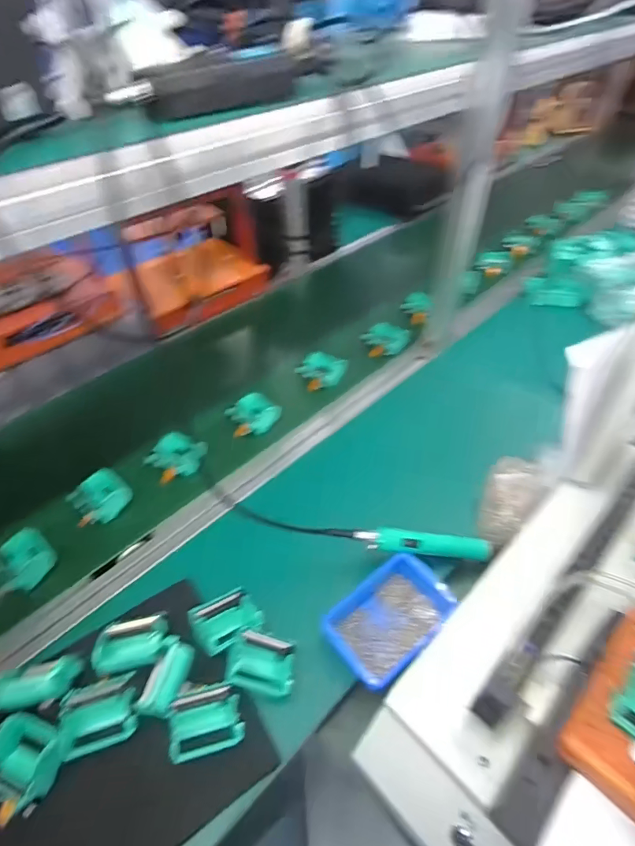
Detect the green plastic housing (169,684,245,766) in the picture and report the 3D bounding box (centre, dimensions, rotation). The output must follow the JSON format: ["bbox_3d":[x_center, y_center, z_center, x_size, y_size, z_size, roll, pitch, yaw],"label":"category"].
[{"bbox_3d":[-0.120,0.313,0.473,0.075,0.030,0.059,-6,50,-23],"label":"green plastic housing"}]

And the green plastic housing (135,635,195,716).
[{"bbox_3d":[-0.166,0.277,0.497,0.036,0.029,0.074,10,47,11],"label":"green plastic housing"}]

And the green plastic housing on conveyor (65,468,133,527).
[{"bbox_3d":[-0.342,0.118,0.712,0.082,0.044,0.084,-1,46,1],"label":"green plastic housing on conveyor"}]

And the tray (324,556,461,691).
[{"bbox_3d":[0.092,0.240,0.560,0.164,0.047,0.102,-34,54,-27],"label":"tray"}]

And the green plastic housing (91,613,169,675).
[{"bbox_3d":[-0.218,0.257,0.530,0.071,0.035,0.062,-10,30,-15],"label":"green plastic housing"}]

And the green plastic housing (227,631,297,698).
[{"bbox_3d":[-0.066,0.273,0.514,0.074,0.033,0.059,23,43,-14],"label":"green plastic housing"}]

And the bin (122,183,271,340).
[{"bbox_3d":[-0.273,-0.382,1.051,0.319,0.237,0.118,-28,51,-23],"label":"bin"}]

